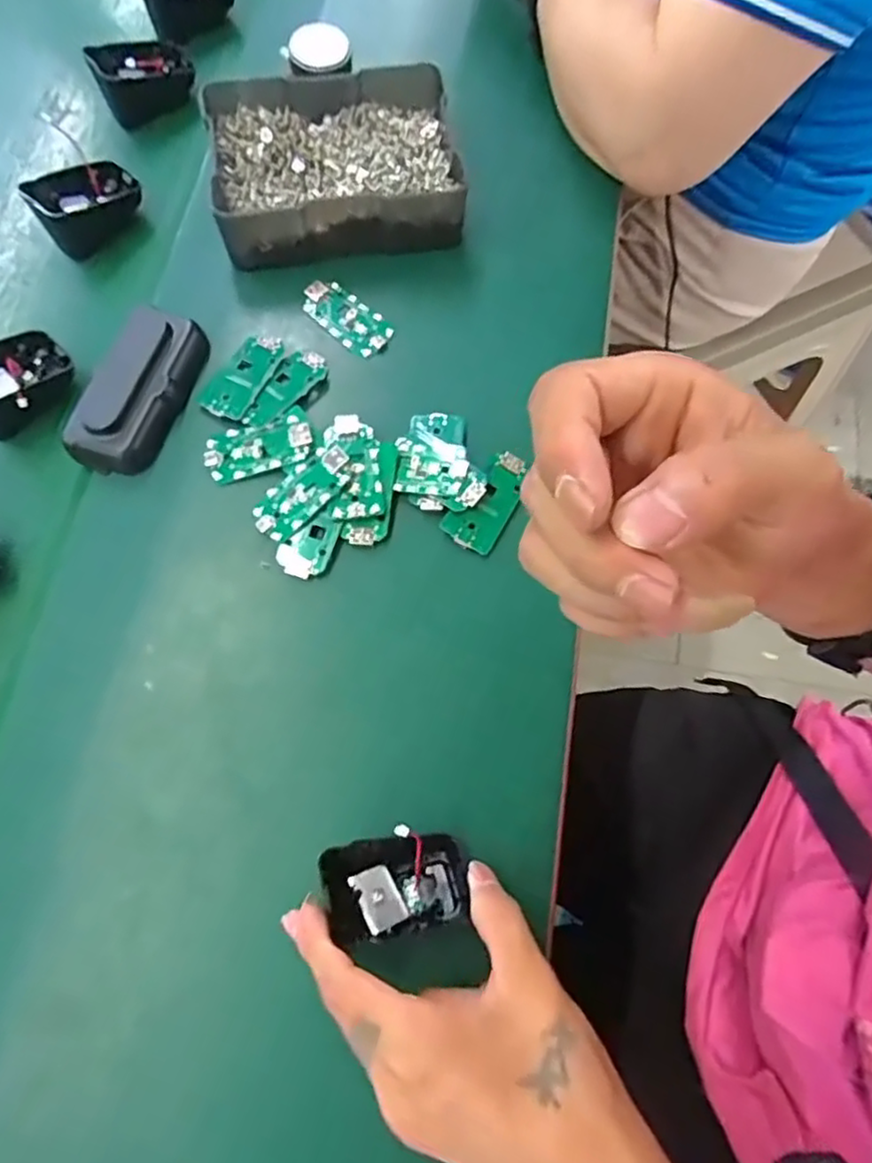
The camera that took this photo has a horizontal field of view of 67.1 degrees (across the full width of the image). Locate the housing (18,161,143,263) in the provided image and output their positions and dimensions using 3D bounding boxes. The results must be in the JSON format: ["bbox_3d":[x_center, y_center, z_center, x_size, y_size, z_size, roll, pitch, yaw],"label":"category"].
[{"bbox_3d":[-0.238,-0.261,0.451,0.073,0.034,0.043,-43,78,-12],"label":"housing"}]

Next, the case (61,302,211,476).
[{"bbox_3d":[-0.181,-0.117,0.397,0.052,0.023,0.105,20,77,7],"label":"case"}]

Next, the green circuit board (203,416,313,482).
[{"bbox_3d":[-0.106,-0.080,0.392,0.062,0.008,0.032,-14,75,-1],"label":"green circuit board"}]

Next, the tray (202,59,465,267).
[{"bbox_3d":[-0.068,-0.284,0.447,0.160,0.047,0.135,-11,74,-4],"label":"tray"}]

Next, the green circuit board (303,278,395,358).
[{"bbox_3d":[-0.060,-0.173,0.431,0.068,0.009,0.030,39,80,11],"label":"green circuit board"}]

